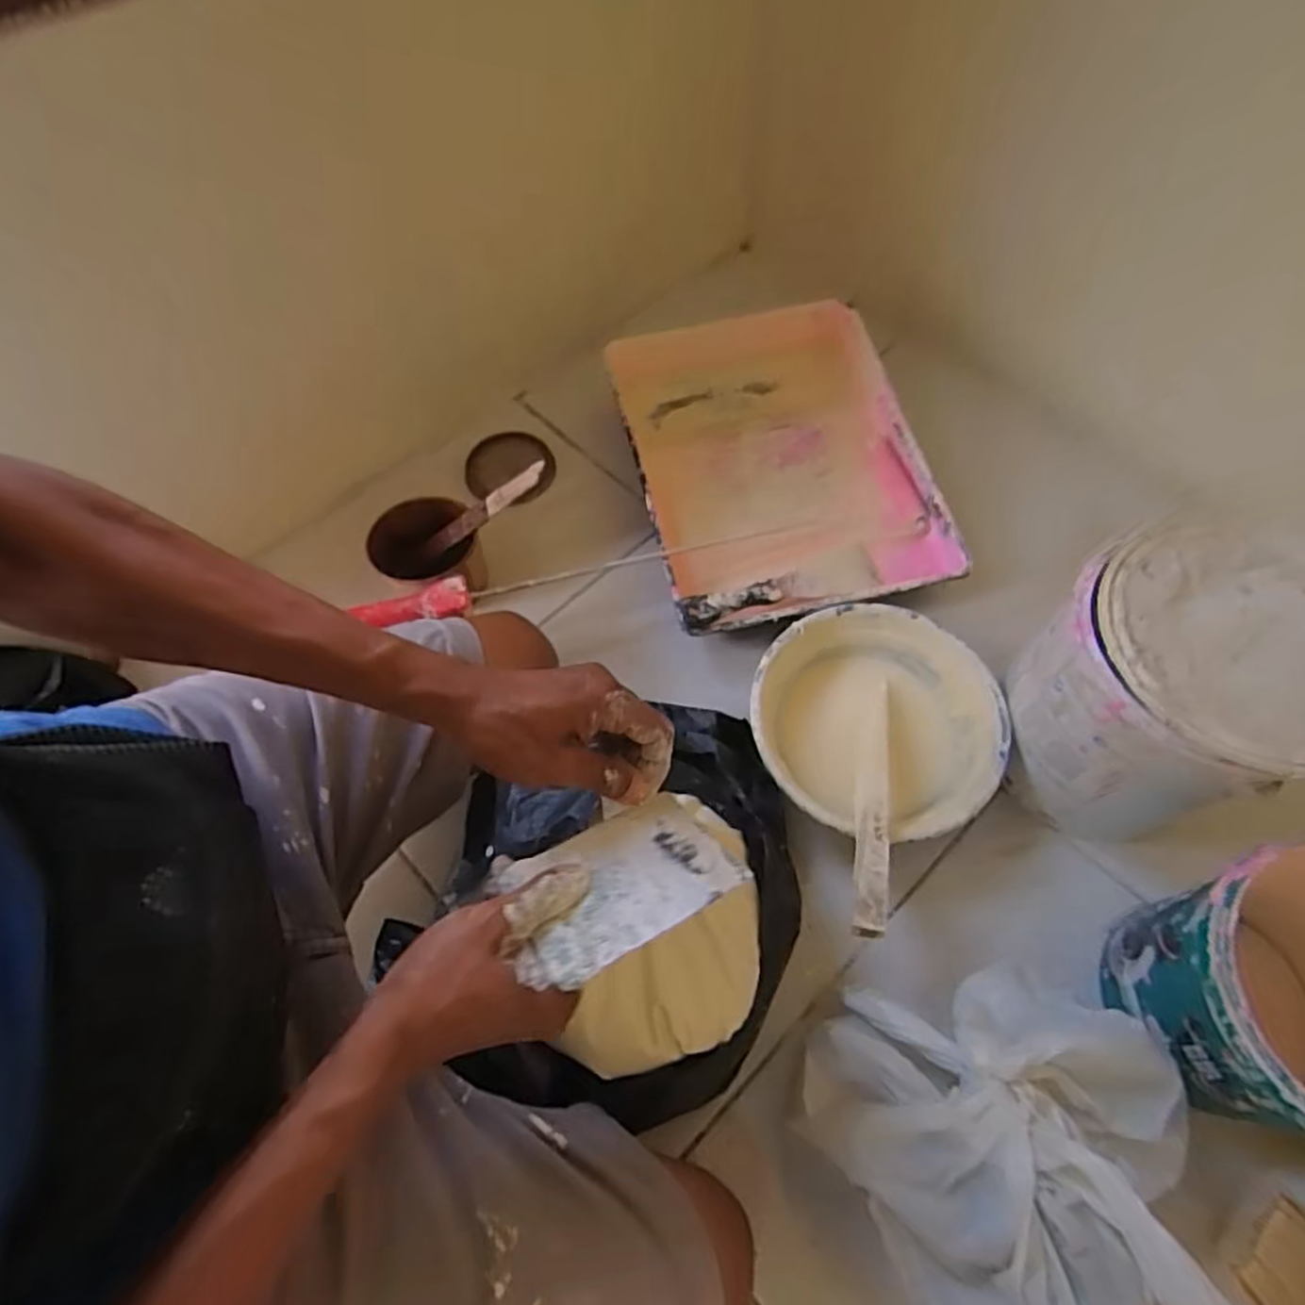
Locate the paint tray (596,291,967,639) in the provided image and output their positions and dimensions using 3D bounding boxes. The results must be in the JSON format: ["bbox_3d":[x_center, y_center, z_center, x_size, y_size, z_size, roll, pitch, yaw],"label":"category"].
[{"bbox_3d":[0.126,-0.199,0.771,0.284,0.074,0.371,-13,62,-5],"label":"paint tray"}]

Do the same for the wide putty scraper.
[{"bbox_3d":[-0.017,0.115,0.371,0.110,0.005,0.081,-20,35,-22],"label":"wide putty scraper"}]

